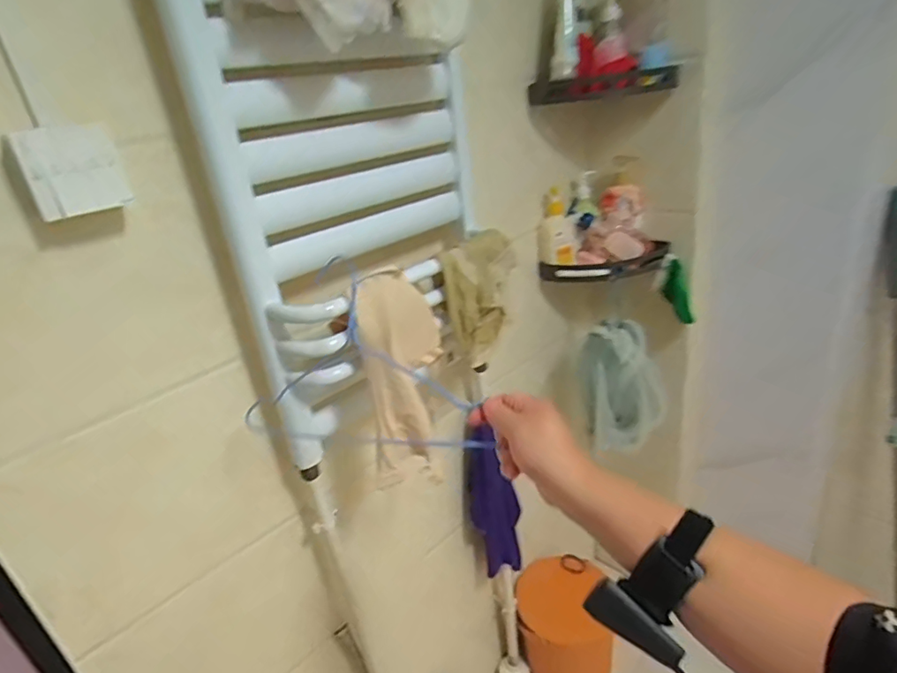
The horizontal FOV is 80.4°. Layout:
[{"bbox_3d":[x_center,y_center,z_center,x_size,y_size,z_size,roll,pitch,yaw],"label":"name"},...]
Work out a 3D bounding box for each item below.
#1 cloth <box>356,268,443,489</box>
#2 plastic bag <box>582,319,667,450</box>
[{"bbox_3d":[-0.062,0.061,0.748,0.068,0.296,0.123,3,28,22],"label":"cloth"},{"bbox_3d":[0.390,0.107,1.199,0.173,0.298,0.043,-15,19,-5],"label":"plastic bag"}]

